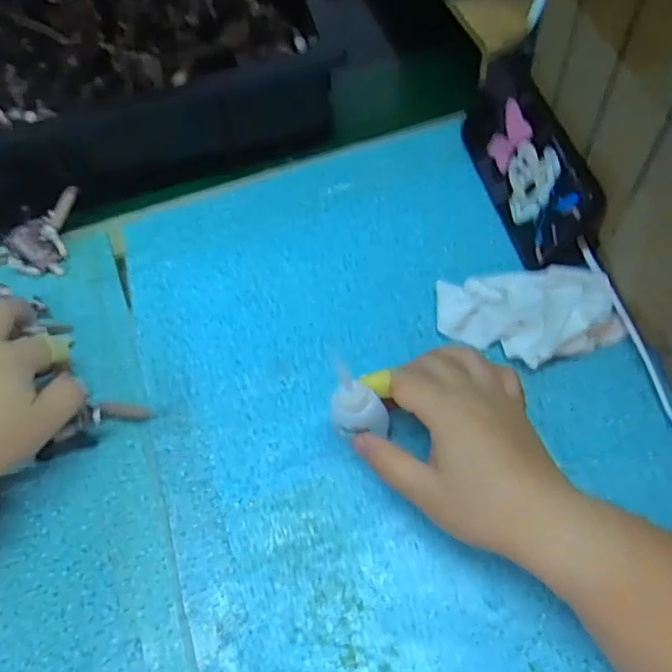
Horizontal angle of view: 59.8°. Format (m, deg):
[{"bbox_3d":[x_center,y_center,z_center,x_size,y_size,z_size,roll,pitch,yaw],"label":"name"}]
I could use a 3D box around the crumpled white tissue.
[{"bbox_3d":[0.126,-0.014,0.384,0.106,0.029,0.071,-12,59,0],"label":"crumpled white tissue"}]

